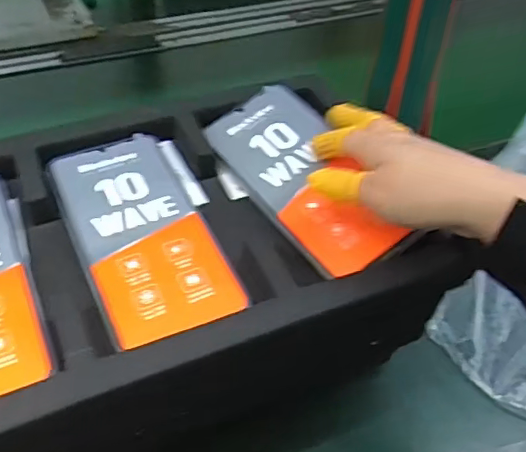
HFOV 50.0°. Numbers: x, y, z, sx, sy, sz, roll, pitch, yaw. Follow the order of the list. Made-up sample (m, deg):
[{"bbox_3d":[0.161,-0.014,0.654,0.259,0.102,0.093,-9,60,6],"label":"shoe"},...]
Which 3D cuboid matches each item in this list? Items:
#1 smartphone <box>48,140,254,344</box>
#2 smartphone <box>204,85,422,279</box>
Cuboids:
[{"bbox_3d":[-0.078,0.000,0.359,0.077,0.010,0.164,-17,47,-21],"label":"smartphone"},{"bbox_3d":[0.029,-0.036,0.387,0.075,0.015,0.169,-31,57,-12],"label":"smartphone"}]

